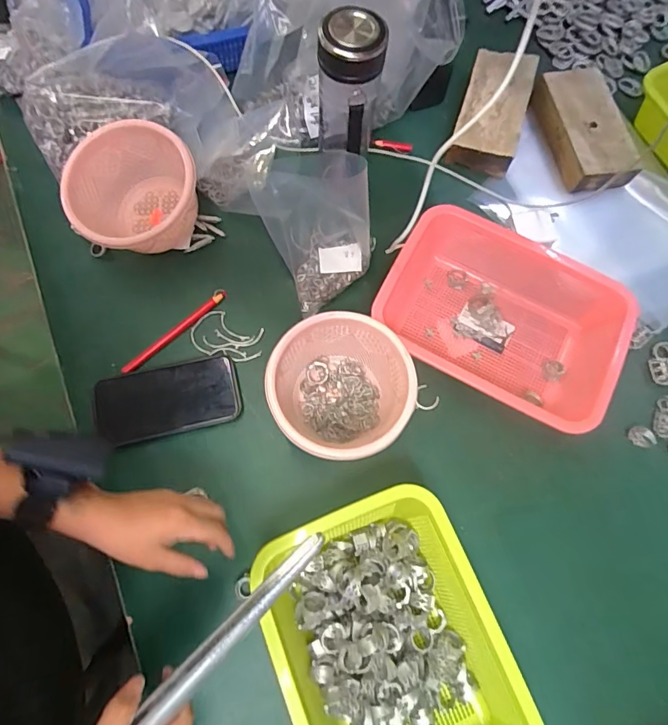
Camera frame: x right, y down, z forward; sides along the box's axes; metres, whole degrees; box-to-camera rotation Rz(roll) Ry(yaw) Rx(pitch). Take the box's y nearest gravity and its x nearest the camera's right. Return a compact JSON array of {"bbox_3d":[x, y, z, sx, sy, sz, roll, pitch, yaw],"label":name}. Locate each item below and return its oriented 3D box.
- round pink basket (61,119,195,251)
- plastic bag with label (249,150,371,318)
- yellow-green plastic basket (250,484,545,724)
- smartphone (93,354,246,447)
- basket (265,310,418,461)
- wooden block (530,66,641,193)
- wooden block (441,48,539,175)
[{"bbox_3d":[-0.230,-0.193,0.552,0.138,0.108,0.136,0,74,-1],"label":"round pink basket"},{"bbox_3d":[-0.015,-0.157,0.517,0.105,0.157,0.123,-23,75,-7],"label":"plastic bag with label"},{"bbox_3d":[0.053,0.270,0.431,0.199,0.079,0.260,-24,75,-7],"label":"yellow-green plastic basket"},{"bbox_3d":[-0.188,0.041,0.519,0.154,0.011,0.080,-12,72,-12],"label":"smartphone"},{"bbox_3d":[0.008,0.031,0.499,0.142,0.086,0.148,0,74,-1],"label":"basket"},{"bbox_3d":[0.351,-0.327,0.640,0.103,0.033,0.185,-14,74,-5],"label":"wooden block"},{"bbox_3d":[0.224,-0.361,0.649,0.091,0.044,0.182,17,74,4],"label":"wooden block"}]

